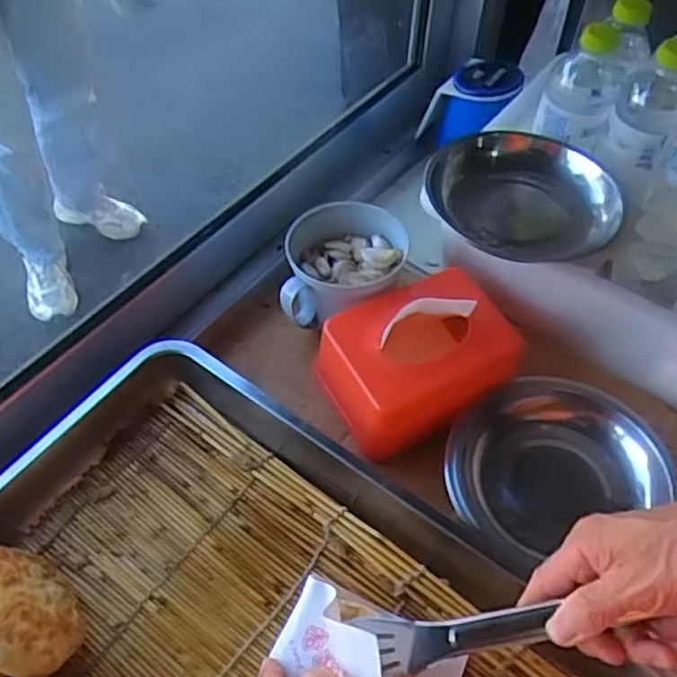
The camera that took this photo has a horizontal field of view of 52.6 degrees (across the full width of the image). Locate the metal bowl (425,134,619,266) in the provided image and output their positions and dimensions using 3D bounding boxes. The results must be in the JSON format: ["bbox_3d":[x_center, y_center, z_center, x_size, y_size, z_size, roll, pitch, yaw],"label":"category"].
[{"bbox_3d":[0.154,-0.125,0.591,0.152,0.043,0.152,1,54,-1],"label":"metal bowl"}]

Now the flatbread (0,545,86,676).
[{"bbox_3d":[-0.210,0.176,0.450,0.092,0.082,0.021,41,103,6],"label":"flatbread"}]

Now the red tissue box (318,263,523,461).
[{"bbox_3d":[0.068,0.012,0.582,0.166,0.075,0.117,-23,58,-18],"label":"red tissue box"}]

